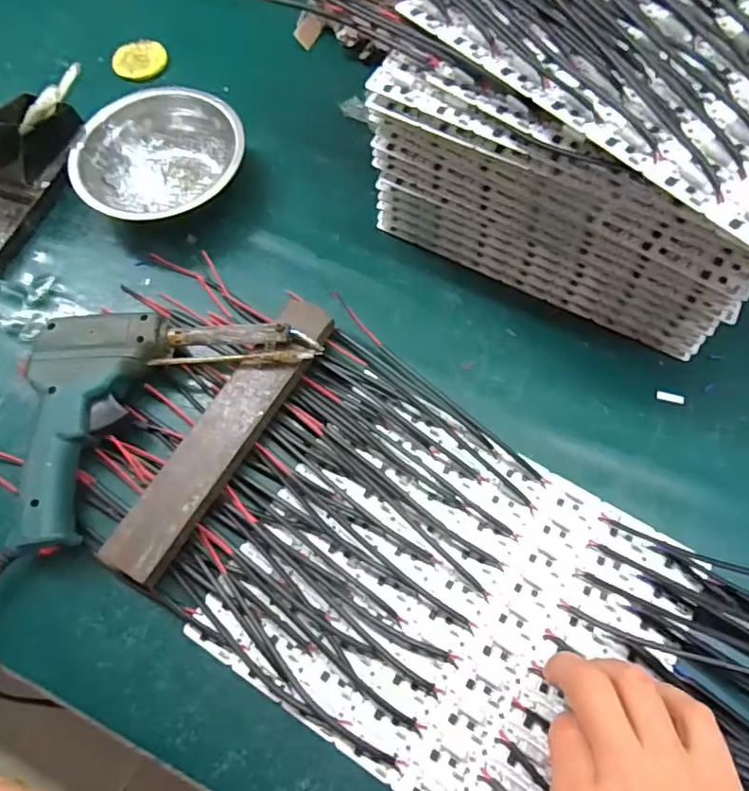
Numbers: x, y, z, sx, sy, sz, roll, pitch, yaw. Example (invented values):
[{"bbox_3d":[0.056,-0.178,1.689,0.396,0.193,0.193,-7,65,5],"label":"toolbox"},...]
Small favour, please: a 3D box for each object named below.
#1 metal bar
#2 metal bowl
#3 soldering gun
[{"bbox_3d":[-0.092,0.021,0.357,0.037,0.024,0.202,27,72,11],"label":"metal bar"},{"bbox_3d":[-0.164,-0.184,0.440,0.127,0.041,0.111,1,69,1],"label":"metal bowl"},{"bbox_3d":[-0.129,0.019,0.355,0.179,0.033,0.143,-2,69,0],"label":"soldering gun"}]

